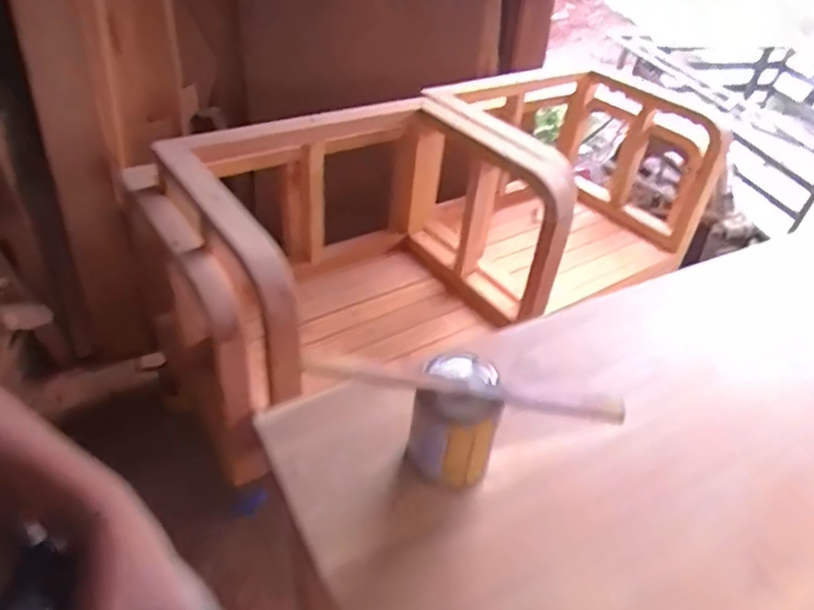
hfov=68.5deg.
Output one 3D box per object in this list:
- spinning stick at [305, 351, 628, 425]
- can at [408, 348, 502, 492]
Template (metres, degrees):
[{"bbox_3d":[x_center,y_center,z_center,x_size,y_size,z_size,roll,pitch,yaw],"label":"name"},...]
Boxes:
[{"bbox_3d":[0.061,0.091,0.669,0.360,0.022,0.023,10,40,3],"label":"spinning stick"},{"bbox_3d":[0.062,0.140,0.714,0.099,0.137,0.107,5,37,-3],"label":"can"}]

